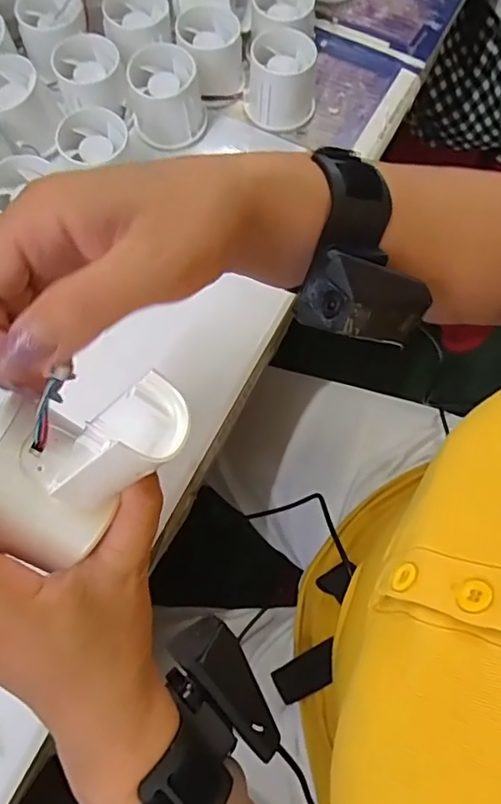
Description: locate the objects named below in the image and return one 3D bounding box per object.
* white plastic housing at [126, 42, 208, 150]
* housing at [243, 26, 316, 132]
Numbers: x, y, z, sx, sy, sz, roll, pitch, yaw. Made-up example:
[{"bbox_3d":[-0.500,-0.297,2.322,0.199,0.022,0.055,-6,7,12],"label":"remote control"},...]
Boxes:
[{"bbox_3d":[-0.066,-0.240,0.438,0.054,0.050,0.054,-10,70,-5],"label":"white plastic housing"},{"bbox_3d":[0.025,-0.257,0.450,0.056,0.049,0.054,4,70,0],"label":"housing"}]

